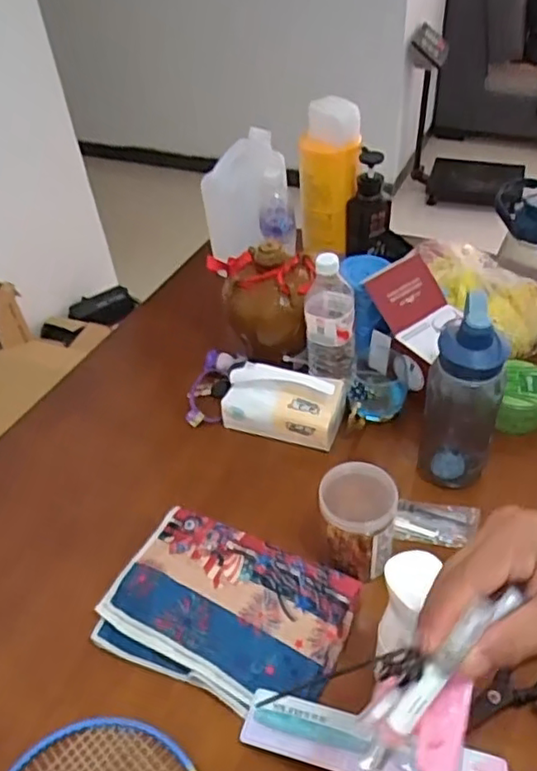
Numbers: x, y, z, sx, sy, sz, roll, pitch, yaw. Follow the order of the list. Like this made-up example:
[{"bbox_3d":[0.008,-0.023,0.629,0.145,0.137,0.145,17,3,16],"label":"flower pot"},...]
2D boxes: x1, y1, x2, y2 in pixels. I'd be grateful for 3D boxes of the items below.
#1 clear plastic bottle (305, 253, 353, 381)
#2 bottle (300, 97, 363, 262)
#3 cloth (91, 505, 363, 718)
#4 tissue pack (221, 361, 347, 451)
[{"bbox_3d":[0.084,-0.088,0.886,0.067,0.217,0.060,2,44,7],"label":"clear plastic bottle"},{"bbox_3d":[0.106,-0.357,1.094,0.100,0.260,0.084,-1,44,4],"label":"bottle"},{"bbox_3d":[-0.048,0.248,0.707,0.258,0.032,0.175,17,48,22],"label":"cloth"},{"bbox_3d":[0.018,0.023,0.885,0.170,0.098,0.061,8,45,13],"label":"tissue pack"}]

